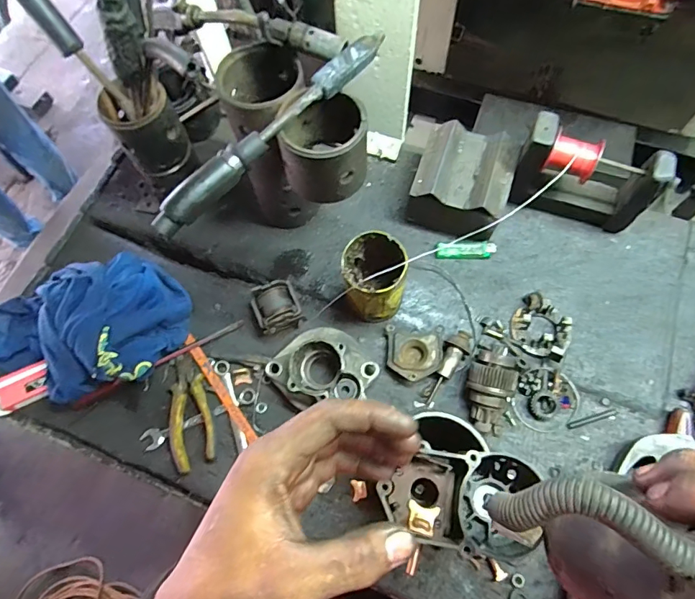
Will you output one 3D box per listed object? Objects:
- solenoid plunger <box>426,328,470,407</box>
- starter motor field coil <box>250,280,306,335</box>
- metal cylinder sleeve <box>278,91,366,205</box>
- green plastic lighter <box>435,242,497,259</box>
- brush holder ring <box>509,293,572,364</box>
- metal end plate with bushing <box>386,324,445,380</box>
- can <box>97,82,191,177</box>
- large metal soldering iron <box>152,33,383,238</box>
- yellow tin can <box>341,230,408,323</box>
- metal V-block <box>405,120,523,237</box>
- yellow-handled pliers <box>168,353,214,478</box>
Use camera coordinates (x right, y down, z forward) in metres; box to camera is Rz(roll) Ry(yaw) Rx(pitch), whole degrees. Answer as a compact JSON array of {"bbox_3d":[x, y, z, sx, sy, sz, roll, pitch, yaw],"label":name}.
[{"bbox_3d":[0.123,0.083,0.550,0.030,0.027,0.098,29,72,14],"label":"solenoid plunger"},{"bbox_3d":[-0.091,0.014,0.580,0.058,0.043,0.059,-25,68,-7],"label":"starter motor field coil"},{"bbox_3d":[-0.022,-0.160,0.455,0.081,0.079,0.087,-1,67,3],"label":"metal cylinder sleeve"},{"bbox_3d":[0.163,-0.069,0.611,0.081,0.012,0.021,0,68,3],"label":"green plastic lighter"},{"bbox_3d":[0.245,0.032,0.553,0.071,0.033,0.071,27,71,13],"label":"brush holder ring"},{"bbox_3d":[0.084,0.068,0.560,0.068,0.022,0.065,2,68,4],"label":"metal end plate with bushing"},{"bbox_3d":[-0.247,-0.212,0.556,0.074,0.091,0.075,-1,67,3],"label":"can"},{"bbox_3d":[-0.070,-0.158,0.413,0.272,0.037,0.023,-43,72,-14],"label":"large metal soldering iron"},{"bbox_3d":[0.033,-0.026,0.550,0.073,0.116,0.081,-14,68,-3],"label":"yellow tin can"},{"bbox_3d":[0.152,-0.150,0.601,0.120,0.094,0.131,20,70,11],"label":"metal V-block"},{"bbox_3d":[-0.198,0.139,0.556,0.051,0.016,0.142,-14,68,-3],"label":"yellow-handled pliers"}]

